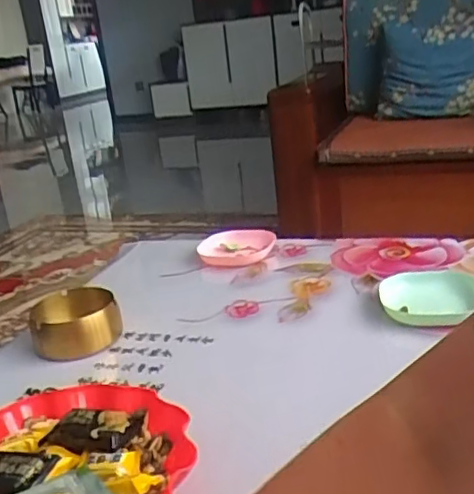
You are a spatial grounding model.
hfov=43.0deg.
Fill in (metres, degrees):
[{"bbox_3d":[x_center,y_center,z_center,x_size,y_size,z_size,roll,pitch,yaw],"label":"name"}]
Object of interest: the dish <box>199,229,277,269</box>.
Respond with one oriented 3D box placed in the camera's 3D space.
[{"bbox_3d":[0.002,-0.001,1.045,0.125,0.035,0.134,-4,20,6],"label":"dish"}]

